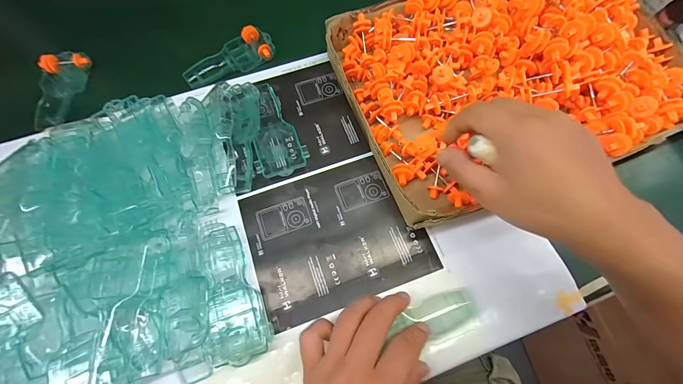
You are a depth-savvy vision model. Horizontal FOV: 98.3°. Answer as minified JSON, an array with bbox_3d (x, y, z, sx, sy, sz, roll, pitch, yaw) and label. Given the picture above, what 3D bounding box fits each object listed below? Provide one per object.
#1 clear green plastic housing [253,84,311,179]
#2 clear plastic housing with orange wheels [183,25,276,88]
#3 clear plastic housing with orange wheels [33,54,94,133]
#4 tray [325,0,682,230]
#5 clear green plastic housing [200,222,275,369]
[{"bbox_3d":[-0.083,-0.075,0.350,0.058,0.018,0.127,-20,69,-6],"label":"clear green plastic housing"},{"bbox_3d":[-0.155,-0.187,0.406,0.124,0.018,0.056,-24,70,-8],"label":"clear plastic housing with orange wheels"},{"bbox_3d":[-0.382,-0.135,0.397,0.050,0.023,0.116,3,69,2],"label":"clear plastic housing with orange wheels"},{"bbox_3d":[0.193,-0.146,0.339,0.371,0.058,0.280,-19,69,-6],"label":"tray"},{"bbox_3d":[-0.108,0.091,0.281,0.050,0.031,0.132,-21,70,-7],"label":"clear green plastic housing"}]

